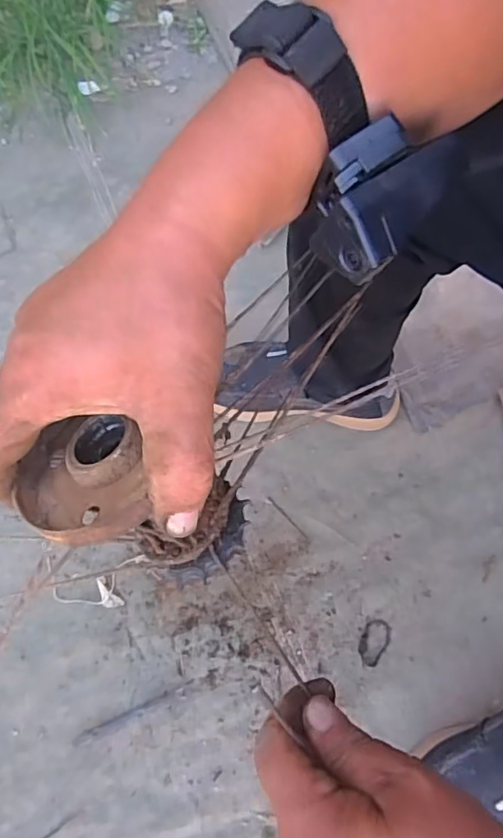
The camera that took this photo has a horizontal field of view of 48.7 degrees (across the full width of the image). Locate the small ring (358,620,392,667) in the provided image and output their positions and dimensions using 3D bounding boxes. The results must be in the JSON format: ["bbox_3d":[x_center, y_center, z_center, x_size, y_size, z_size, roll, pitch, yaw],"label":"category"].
[{"bbox_3d":[0.143,0.261,0.651,0.032,0.004,0.053,37,71,12],"label":"small ring"}]

